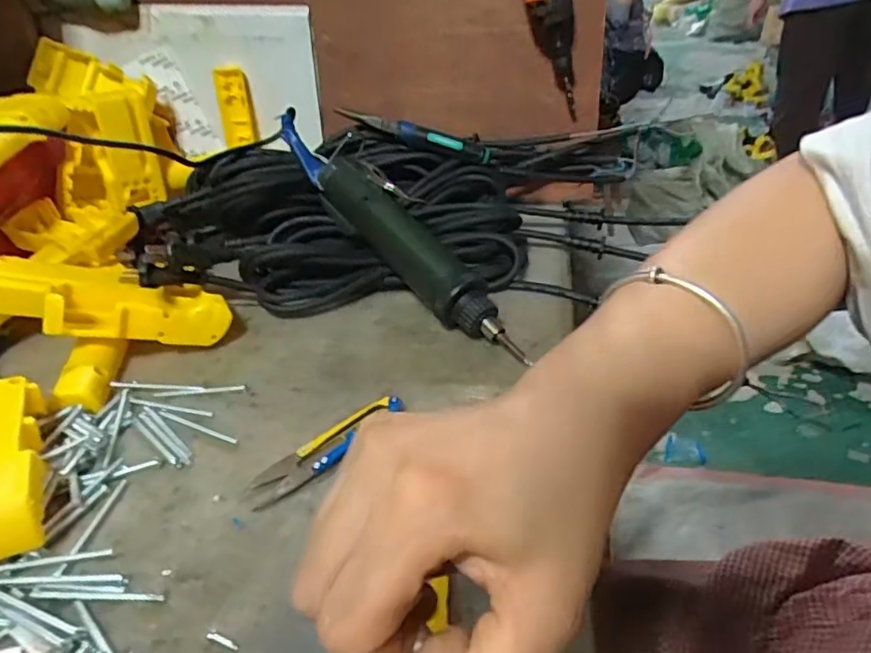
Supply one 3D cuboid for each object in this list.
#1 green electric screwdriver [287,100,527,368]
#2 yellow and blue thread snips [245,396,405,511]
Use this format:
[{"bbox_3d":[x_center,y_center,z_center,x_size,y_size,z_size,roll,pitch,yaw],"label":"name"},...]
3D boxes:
[{"bbox_3d":[-0.035,-0.080,0.480,0.048,0.049,0.314,-27,58,-31],"label":"green electric screwdriver"},{"bbox_3d":[-0.062,0.067,0.343,0.096,0.015,0.025,-29,41,-33],"label":"yellow and blue thread snips"}]

